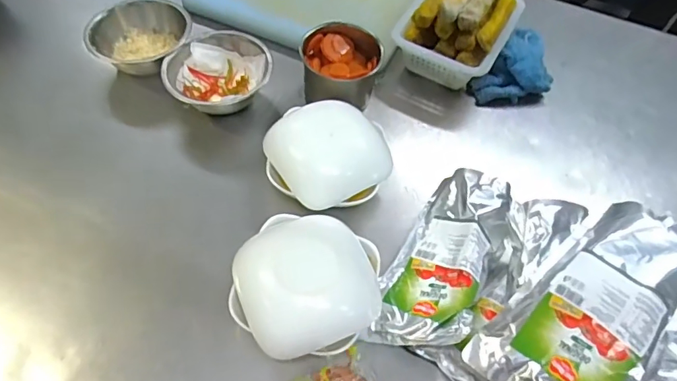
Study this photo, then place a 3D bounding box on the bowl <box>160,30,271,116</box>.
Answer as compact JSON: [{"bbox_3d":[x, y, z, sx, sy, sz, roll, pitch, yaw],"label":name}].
[{"bbox_3d":[-0.179,-0.177,0.737,0.152,0.067,0.120,-2,57,-6],"label":"bowl"}]

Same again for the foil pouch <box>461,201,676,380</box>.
[{"bbox_3d":[0.266,0.131,0.498,0.266,0.047,0.144,-38,64,-13],"label":"foil pouch"}]

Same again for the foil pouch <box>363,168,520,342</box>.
[{"bbox_3d":[0.139,0.086,0.592,0.128,0.080,0.239,27,58,13],"label":"foil pouch"}]

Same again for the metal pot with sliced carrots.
[{"bbox_3d":[0.002,-0.176,0.745,0.117,0.102,0.093,-2,57,-6],"label":"metal pot with sliced carrots"}]

